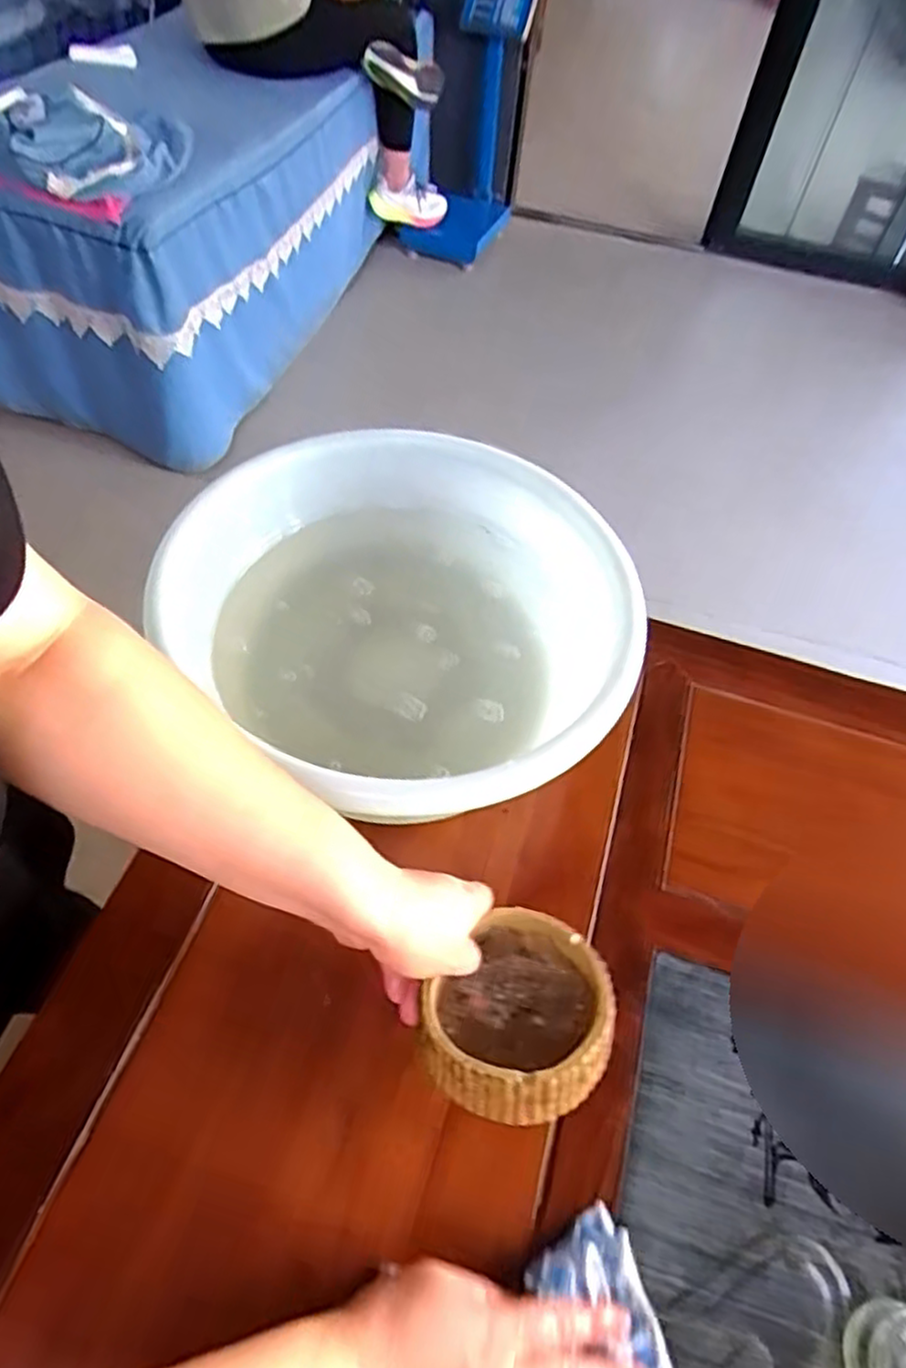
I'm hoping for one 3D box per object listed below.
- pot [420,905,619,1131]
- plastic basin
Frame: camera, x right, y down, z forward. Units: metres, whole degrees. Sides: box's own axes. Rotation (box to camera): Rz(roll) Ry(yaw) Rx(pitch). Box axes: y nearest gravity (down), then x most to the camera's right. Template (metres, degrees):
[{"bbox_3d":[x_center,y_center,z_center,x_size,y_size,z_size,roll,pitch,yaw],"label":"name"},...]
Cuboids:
[{"bbox_3d":[0.040,0.214,0.471,0.121,0.055,0.124,26,43,31],"label":"pot"},{"bbox_3d":[-0.017,-0.045,0.598,0.321,0.098,0.333,2,55,-3],"label":"plastic basin"}]

